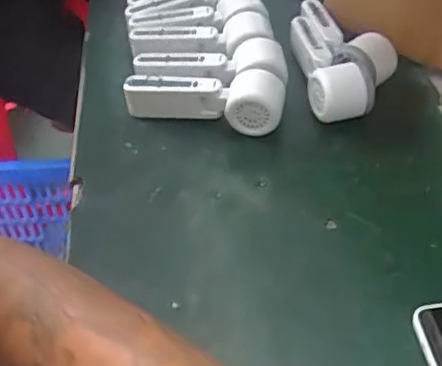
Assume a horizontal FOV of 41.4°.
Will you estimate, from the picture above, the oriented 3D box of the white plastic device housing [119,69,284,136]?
[{"bbox_3d":[-0.017,-0.094,0.625,0.170,0.050,0.058,12,48,12],"label":"white plastic device housing"}]

